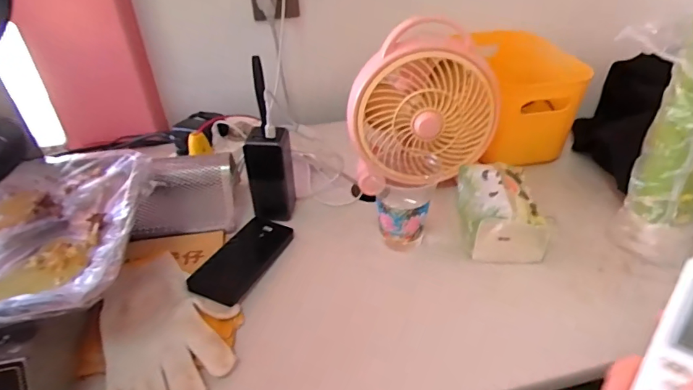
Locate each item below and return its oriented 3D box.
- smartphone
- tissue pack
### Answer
[{"bbox_3d":[-0.130,0.079,0.571,0.065,0.008,0.148,25,40,12],"label":"smartphone"},{"bbox_3d":[0.206,0.016,0.599,0.099,0.078,0.132,1,36,4],"label":"tissue pack"}]

